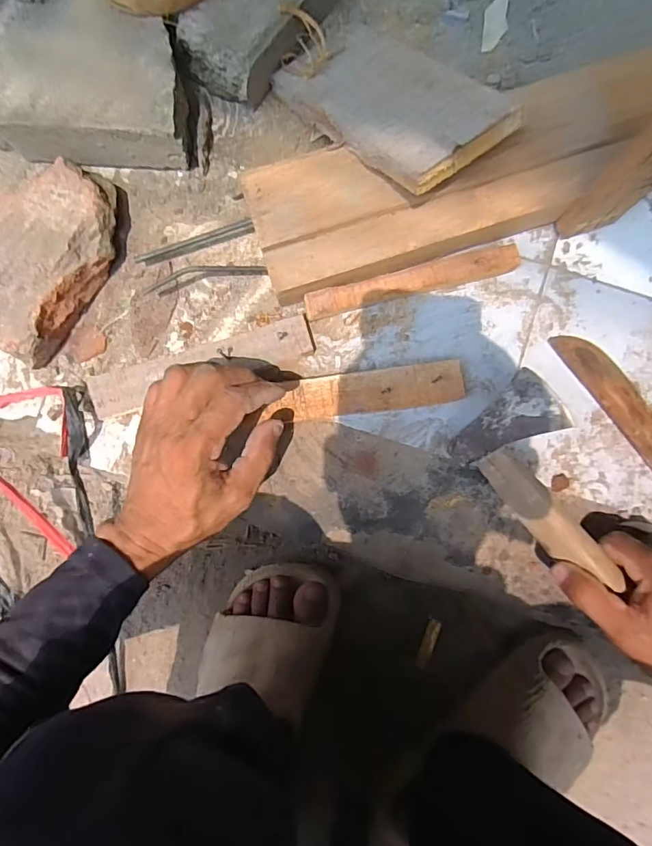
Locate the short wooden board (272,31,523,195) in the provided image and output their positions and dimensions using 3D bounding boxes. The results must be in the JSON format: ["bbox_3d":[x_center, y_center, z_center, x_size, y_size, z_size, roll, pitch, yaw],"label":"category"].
[{"bbox_3d":[0.049,-0.262,0.399,0.099,0.013,0.194,-38,64,-4],"label":"short wooden board"}]

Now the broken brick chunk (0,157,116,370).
[{"bbox_3d":[-0.242,-0.138,0.421,0.085,0.047,0.154,34,88,0],"label":"broken brick chunk"}]

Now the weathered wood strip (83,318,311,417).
[{"bbox_3d":[-0.108,-0.050,0.438,0.196,0.022,0.035,-17,89,-1],"label":"weathered wood strip"}]

